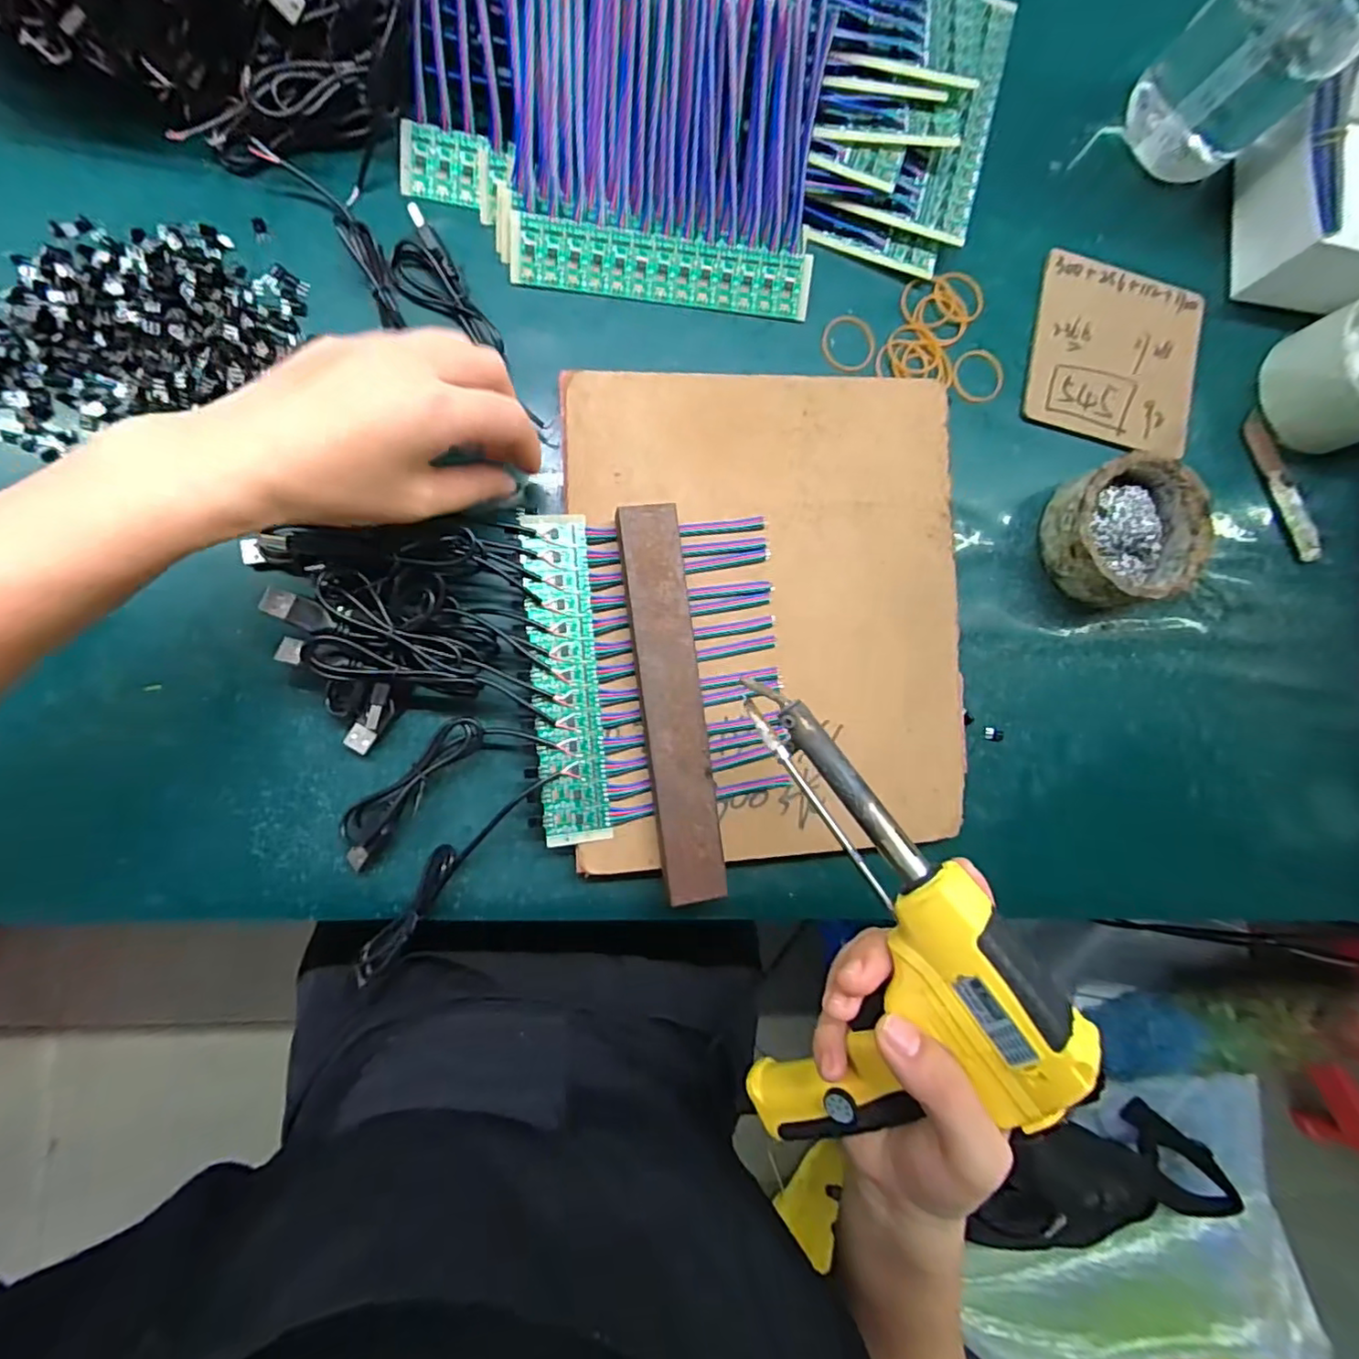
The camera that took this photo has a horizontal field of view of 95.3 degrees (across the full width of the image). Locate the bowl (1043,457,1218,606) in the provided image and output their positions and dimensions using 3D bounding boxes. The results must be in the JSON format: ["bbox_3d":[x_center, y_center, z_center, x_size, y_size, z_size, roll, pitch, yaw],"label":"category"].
[{"bbox_3d":[0.265,-0.087,0.369,0.085,0.040,0.080,0,87,-8],"label":"bowl"}]

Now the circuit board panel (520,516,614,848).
[{"bbox_3d":[-0.057,-0.001,0.312,0.032,0.006,0.163,-5,88,-8],"label":"circuit board panel"}]

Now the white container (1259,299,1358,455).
[{"bbox_3d":[0.447,-0.200,0.397,0.088,0.063,0.083,-22,90,-9],"label":"white container"}]

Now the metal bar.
[{"bbox_3d":[-0.004,0.011,0.311,0.031,0.019,0.192,-7,88,-9],"label":"metal bar"}]

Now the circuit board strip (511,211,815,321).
[{"bbox_3d":[-0.007,-0.226,0.343,0.164,0.004,0.032,2,110,-10],"label":"circuit board strip"}]

